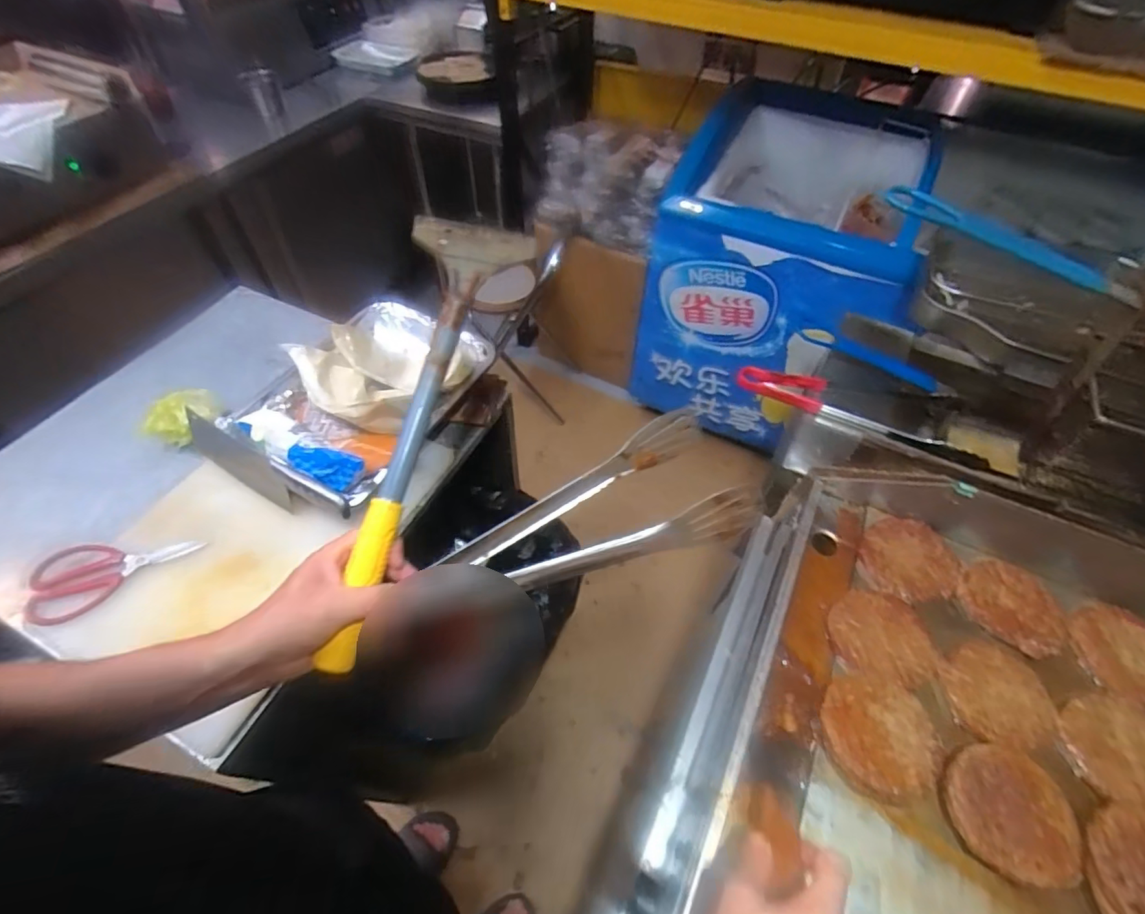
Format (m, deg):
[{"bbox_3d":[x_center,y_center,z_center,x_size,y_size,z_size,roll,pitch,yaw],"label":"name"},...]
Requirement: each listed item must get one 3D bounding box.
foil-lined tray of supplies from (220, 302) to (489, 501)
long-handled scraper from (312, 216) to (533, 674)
[{"bbox_3d":[-0.305,-0.113,0.764,0.246,0.105,0.330,27,58,17],"label":"foil-lined tray of supplies"},{"bbox_3d":[-0.125,-0.022,0.417,0.083,0.048,0.373,14,81,9],"label":"long-handled scraper"}]

